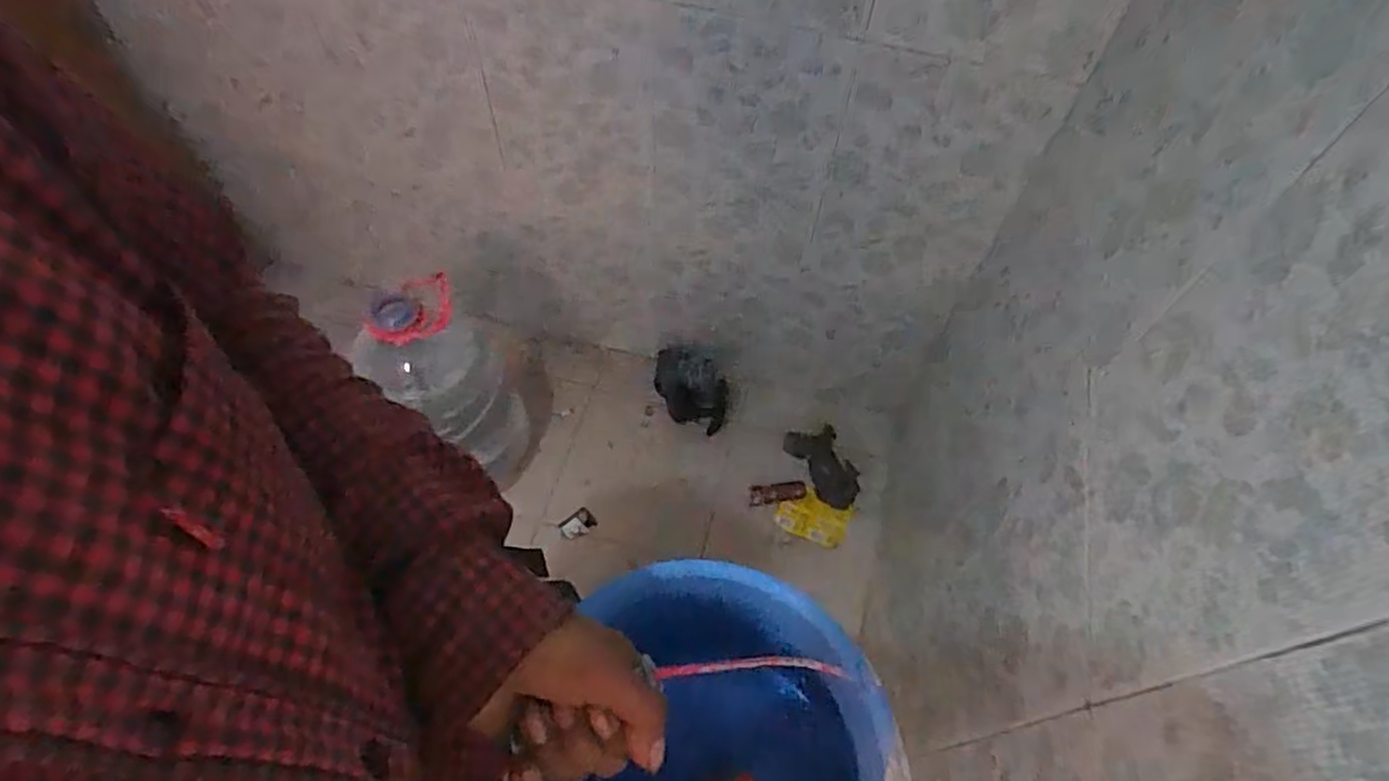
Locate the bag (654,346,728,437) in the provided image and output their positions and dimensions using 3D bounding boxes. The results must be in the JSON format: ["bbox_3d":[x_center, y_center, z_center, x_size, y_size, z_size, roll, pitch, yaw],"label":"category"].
[{"bbox_3d":[-0.005,-0.002,1.391,0.107,0.116,0.168,-25,63,-17],"label":"bag"}]

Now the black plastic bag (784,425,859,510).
[{"bbox_3d":[0.252,0.136,1.367,0.106,0.029,0.174,-26,63,-18],"label":"black plastic bag"}]

